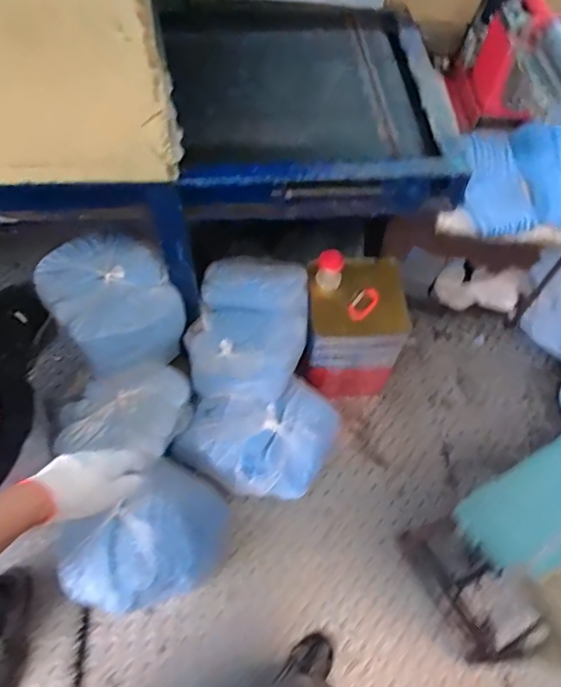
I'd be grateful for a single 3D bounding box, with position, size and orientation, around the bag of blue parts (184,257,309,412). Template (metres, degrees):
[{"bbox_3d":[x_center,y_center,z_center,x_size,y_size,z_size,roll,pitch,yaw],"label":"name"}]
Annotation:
[{"bbox_3d":[-0.067,-0.050,1.254,0.261,0.200,0.328,15,61,6],"label":"bag of blue parts"}]

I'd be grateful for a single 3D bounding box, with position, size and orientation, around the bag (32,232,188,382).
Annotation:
[{"bbox_3d":[-0.411,-0.103,1.204,0.260,0.222,0.312,-34,67,-19],"label":"bag"}]

